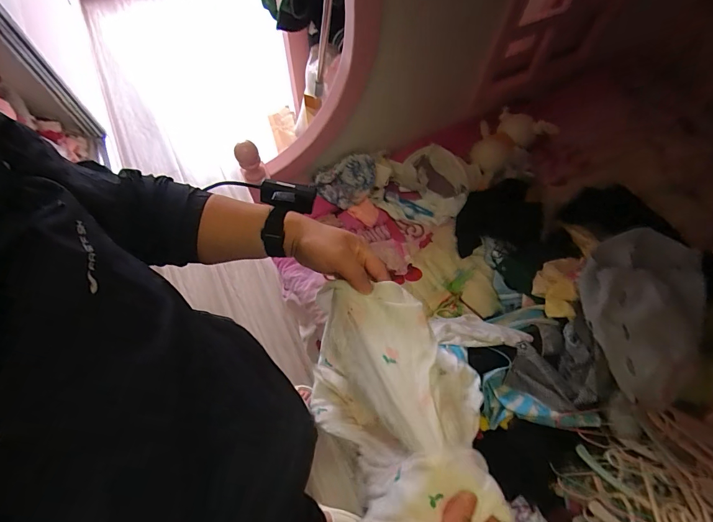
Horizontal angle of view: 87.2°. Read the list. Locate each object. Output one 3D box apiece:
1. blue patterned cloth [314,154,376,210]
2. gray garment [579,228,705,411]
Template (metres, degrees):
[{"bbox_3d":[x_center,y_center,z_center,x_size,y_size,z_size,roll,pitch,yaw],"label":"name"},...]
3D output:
[{"bbox_3d":[-0.022,-0.224,1.074,0.172,0.028,0.128,-28,85,0],"label":"blue patterned cloth"},{"bbox_3d":[0.591,0.117,0.776,0.216,0.132,0.348,3,67,0],"label":"gray garment"}]

